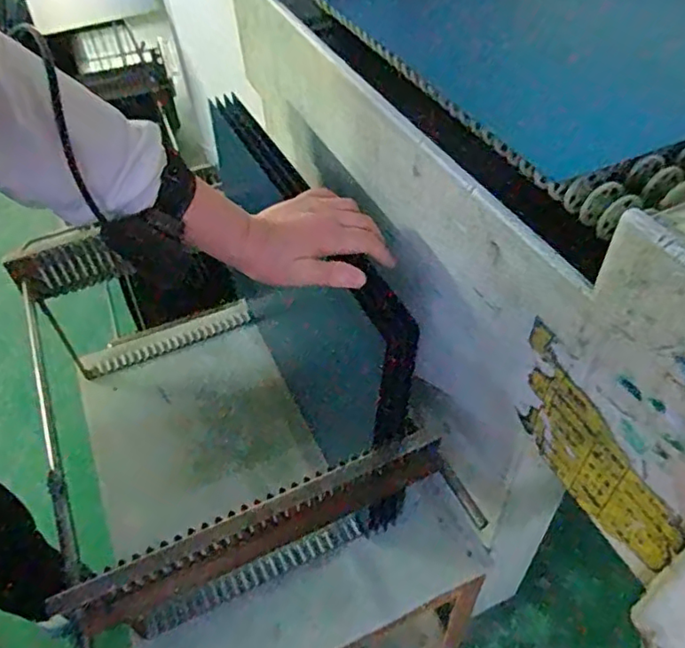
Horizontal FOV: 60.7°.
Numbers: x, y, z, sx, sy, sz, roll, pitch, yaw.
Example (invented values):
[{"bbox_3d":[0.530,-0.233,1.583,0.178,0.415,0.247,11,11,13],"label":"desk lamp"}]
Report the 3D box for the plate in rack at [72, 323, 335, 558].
[{"bbox_3d":[-0.226,0.160,0.910,0.311,0.011,0.299,-21,57,-13],"label":"plate in rack"}]

